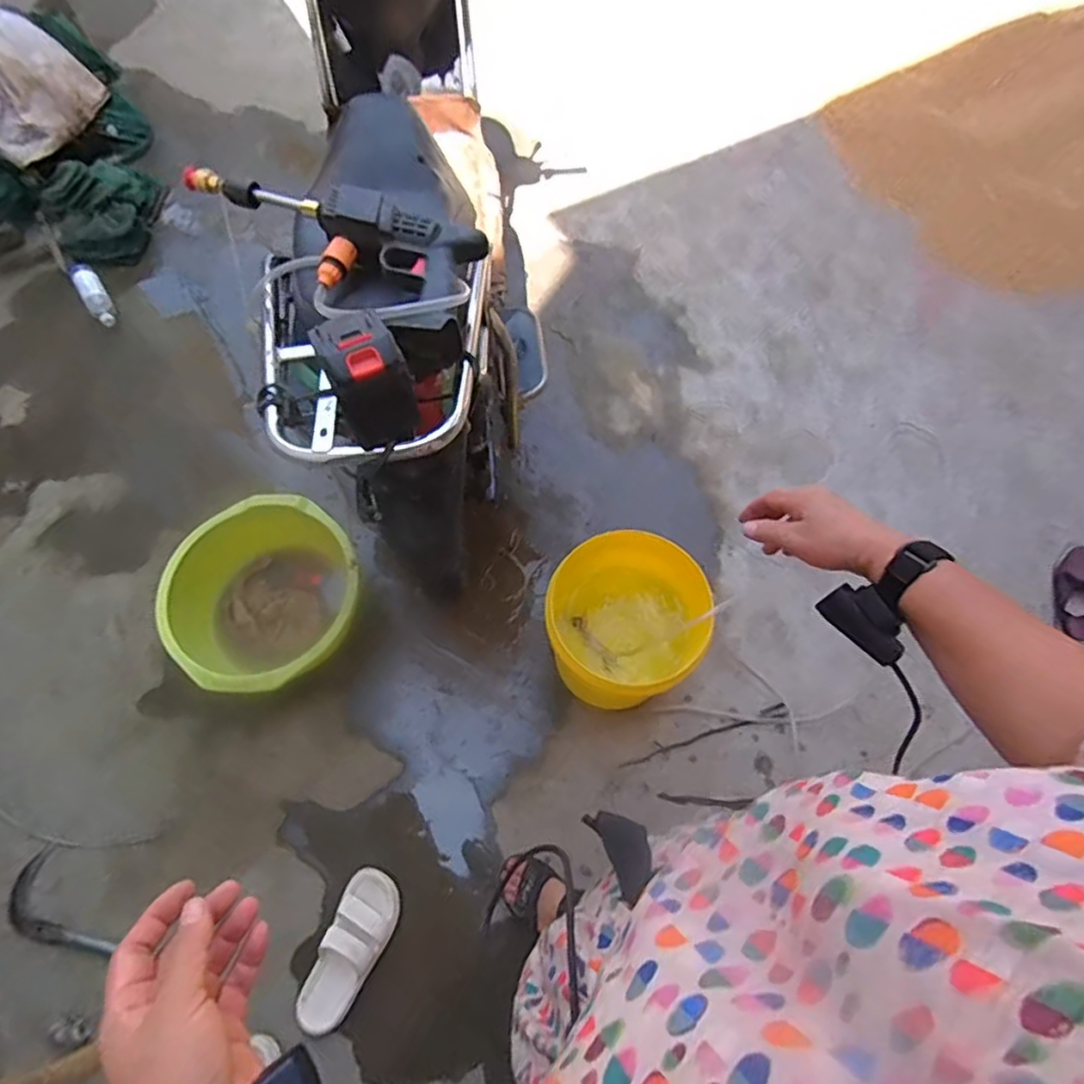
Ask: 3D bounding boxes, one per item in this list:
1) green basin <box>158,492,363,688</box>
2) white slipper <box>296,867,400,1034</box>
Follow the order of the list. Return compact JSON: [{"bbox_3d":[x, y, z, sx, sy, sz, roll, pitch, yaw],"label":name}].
[{"bbox_3d":[-0.576,0.129,1.361,0.373,0.218,0.373,1,61,-3],"label":"green basin"},{"bbox_3d":[-0.361,0.771,1.194,0.107,0.110,0.268,19,62,7],"label":"white slipper"}]

